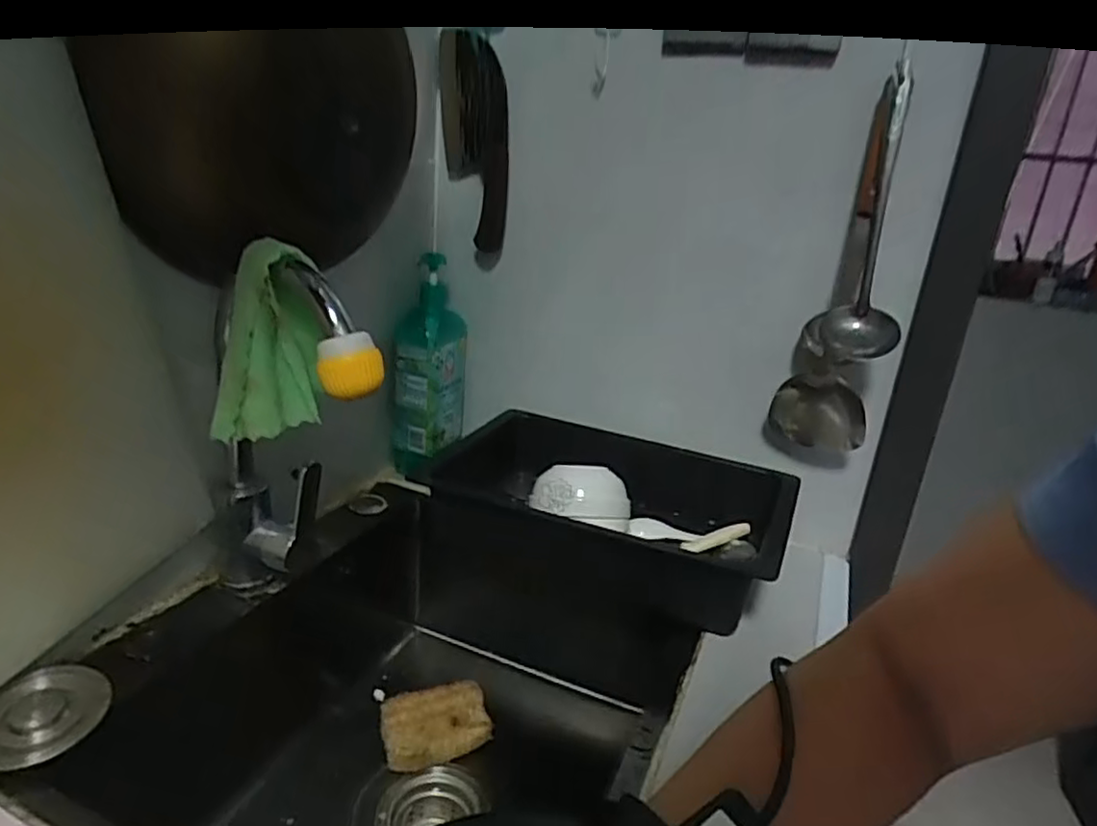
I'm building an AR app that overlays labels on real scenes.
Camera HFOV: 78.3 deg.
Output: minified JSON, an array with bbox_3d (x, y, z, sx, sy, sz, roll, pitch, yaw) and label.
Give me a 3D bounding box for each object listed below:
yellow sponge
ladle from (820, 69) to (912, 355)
[{"bbox_3d":[-0.116,0.314,0.687,0.102,0.049,0.054,-3,22,-24],"label":"yellow sponge"},{"bbox_3d":[0.309,-0.180,0.623,0.066,0.247,0.106,14,21,20],"label":"ladle"}]

